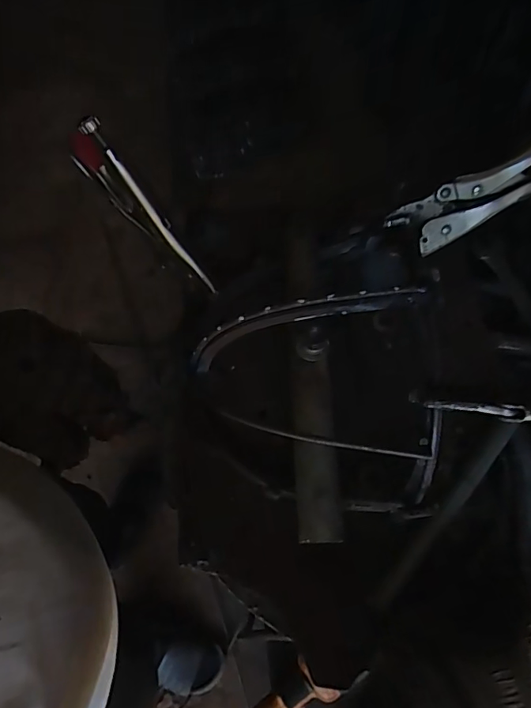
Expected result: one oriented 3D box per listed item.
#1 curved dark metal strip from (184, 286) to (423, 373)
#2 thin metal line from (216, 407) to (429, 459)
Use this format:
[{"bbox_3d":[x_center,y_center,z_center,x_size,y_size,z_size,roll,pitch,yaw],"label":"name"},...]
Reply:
[{"bbox_3d":[0.017,-0.022,0.368,0.188,0.050,0.012,-16,68,21],"label":"curved dark metal strip"},{"bbox_3d":[0.035,0.057,0.343,0.150,0.016,0.008,11,66,7],"label":"thin metal line"}]

